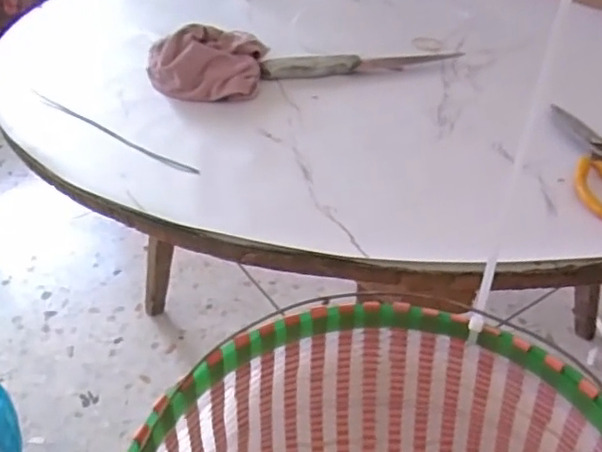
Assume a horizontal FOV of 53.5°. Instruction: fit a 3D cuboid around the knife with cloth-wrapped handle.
[{"bbox_3d":[0.007,-0.213,0.706,0.362,0.056,0.107,-15,40,-17],"label":"knife with cloth-wrapped handle"}]

